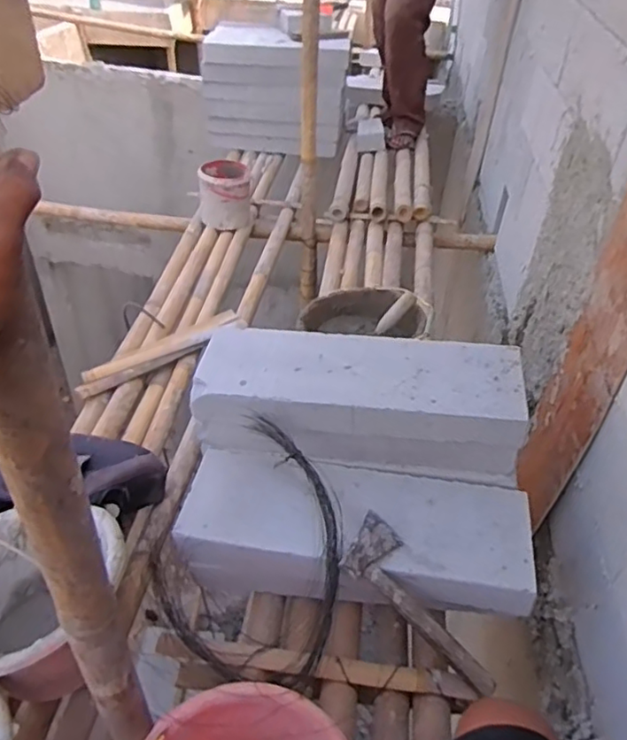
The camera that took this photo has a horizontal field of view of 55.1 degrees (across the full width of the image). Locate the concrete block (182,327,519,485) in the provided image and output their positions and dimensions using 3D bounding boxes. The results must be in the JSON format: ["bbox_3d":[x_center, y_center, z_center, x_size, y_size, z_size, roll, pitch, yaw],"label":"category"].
[{"bbox_3d":[0.079,0.053,1.145,0.585,0.172,0.216,6,41,3],"label":"concrete block"}]

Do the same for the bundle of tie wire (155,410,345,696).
[{"bbox_3d":[-0.088,0.316,1.016,0.351,0.051,0.389,33,87,24],"label":"bundle of tie wire"}]

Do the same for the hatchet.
[{"bbox_3d":[0.174,0.384,0.971,0.104,0.026,0.317,-34,78,-35],"label":"hatchet"}]

